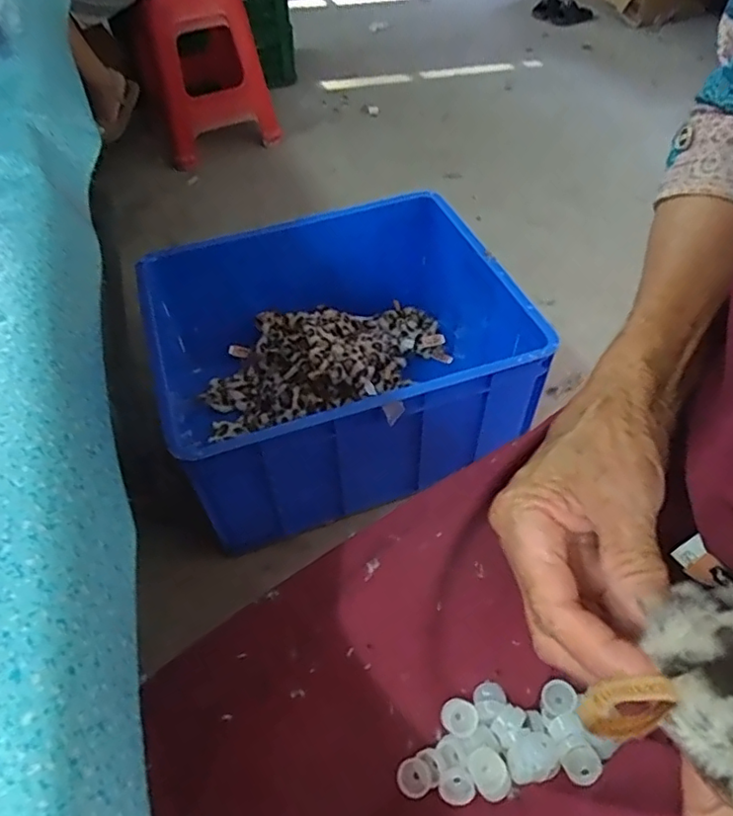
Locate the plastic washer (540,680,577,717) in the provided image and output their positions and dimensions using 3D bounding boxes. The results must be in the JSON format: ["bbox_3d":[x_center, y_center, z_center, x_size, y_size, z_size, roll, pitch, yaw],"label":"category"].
[{"bbox_3d":[0.097,0.147,0.300,0.017,0.004,0.015,-37,58,0],"label":"plastic washer"}]

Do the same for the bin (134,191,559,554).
[{"bbox_3d":[-0.027,-0.089,1.061,0.664,0.286,0.491,-16,50,-12],"label":"bin"}]

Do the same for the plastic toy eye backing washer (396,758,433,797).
[{"bbox_3d":[0.024,0.183,0.294,0.016,0.004,0.016,-1,48,1],"label":"plastic toy eye backing washer"}]

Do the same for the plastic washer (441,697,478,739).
[{"bbox_3d":[0.048,0.158,0.303,0.018,0.004,0.018,-1,48,1],"label":"plastic washer"}]

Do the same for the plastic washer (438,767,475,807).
[{"bbox_3d":[0.043,0.182,0.286,0.016,0.006,0.016,-1,48,1],"label":"plastic washer"}]

